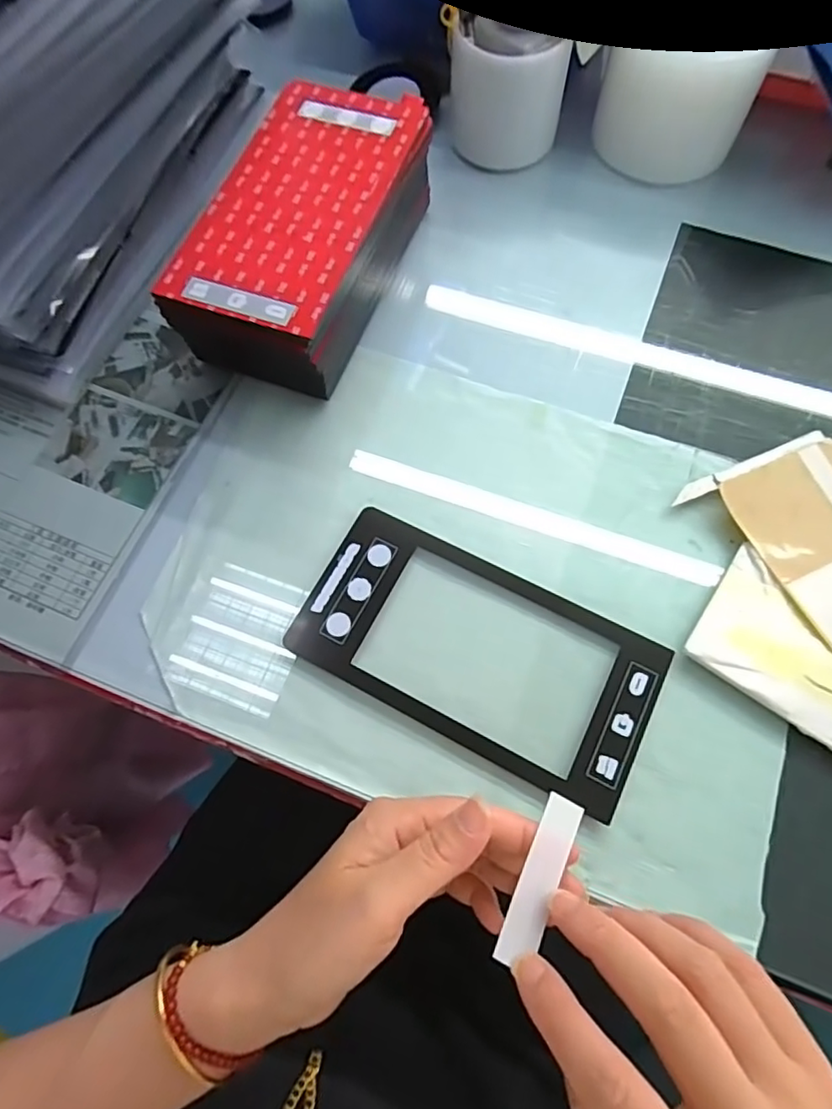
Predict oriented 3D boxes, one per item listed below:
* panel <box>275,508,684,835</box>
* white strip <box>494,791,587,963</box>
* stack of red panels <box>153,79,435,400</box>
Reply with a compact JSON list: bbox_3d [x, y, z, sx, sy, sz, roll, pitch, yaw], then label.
[{"bbox_3d":[0.034,0.053,0.330,0.199,0.009,0.103,26,73,11],"label":"panel"},{"bbox_3d":[0.050,0.130,0.232,0.016,0.004,0.065,26,59,12],"label":"white strip"},{"bbox_3d":[-0.069,-0.209,0.392,0.105,0.081,0.204,19,71,9],"label":"stack of red panels"}]

